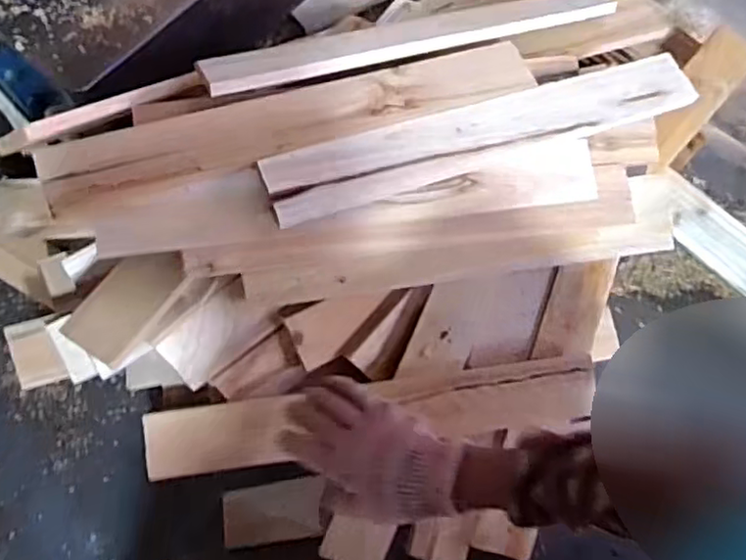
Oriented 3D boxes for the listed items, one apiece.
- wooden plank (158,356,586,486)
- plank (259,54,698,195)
[{"bbox_3d":[0.007,0.147,0.681,0.482,0.033,0.069,-7,70,-5],"label":"wooden plank"},{"bbox_3d":[0.132,-0.158,0.652,0.495,0.017,0.074,-19,67,-18],"label":"plank"}]

